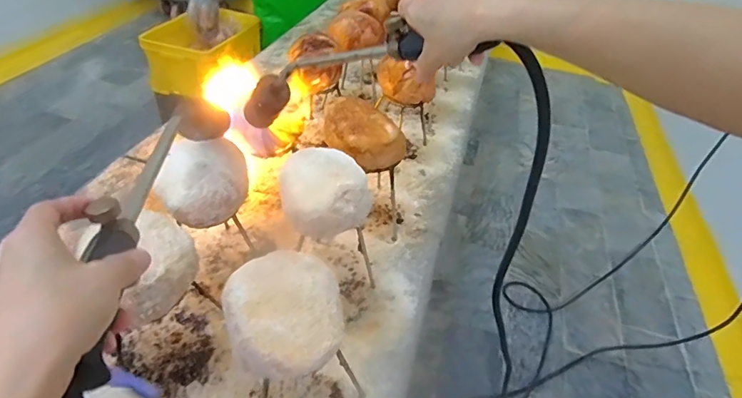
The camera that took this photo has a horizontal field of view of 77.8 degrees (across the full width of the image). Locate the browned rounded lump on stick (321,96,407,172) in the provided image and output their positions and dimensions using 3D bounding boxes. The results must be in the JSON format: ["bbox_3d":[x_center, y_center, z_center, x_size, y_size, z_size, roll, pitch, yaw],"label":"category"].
[{"bbox_3d":[-0.011,-0.110,0.772,0.108,0.070,0.132,-26,50,-32],"label":"browned rounded lump on stick"}]

